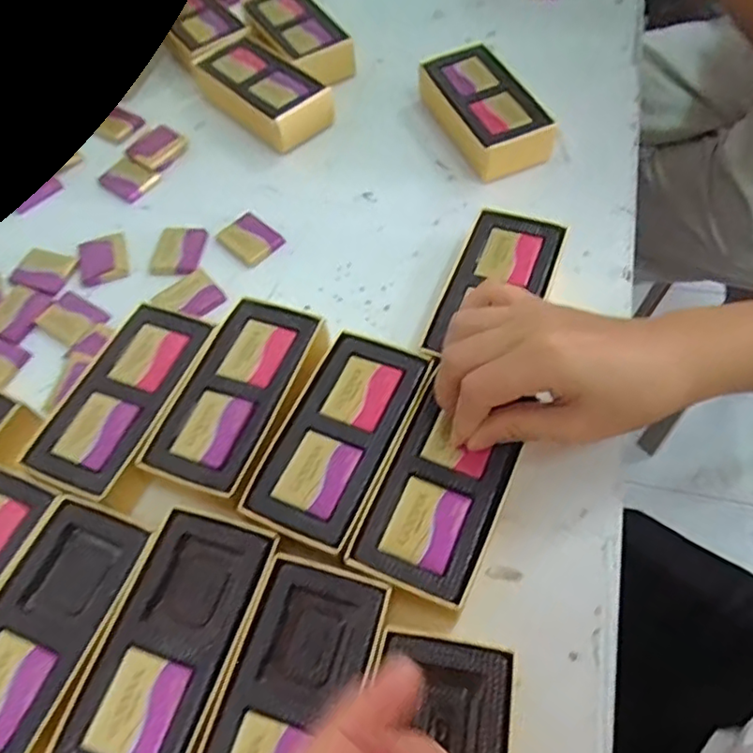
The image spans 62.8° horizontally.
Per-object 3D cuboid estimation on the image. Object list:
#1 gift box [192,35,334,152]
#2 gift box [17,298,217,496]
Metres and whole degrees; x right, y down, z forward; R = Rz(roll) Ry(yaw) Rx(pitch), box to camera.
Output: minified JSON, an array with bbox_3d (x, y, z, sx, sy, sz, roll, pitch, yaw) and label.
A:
[{"bbox_3d":[-0.091,-0.230,0.496,0.061,0.035,0.114,-39,63,-18],"label":"gift box"},{"bbox_3d":[-0.138,0.015,0.348,0.054,0.029,0.113,17,61,14],"label":"gift box"}]

